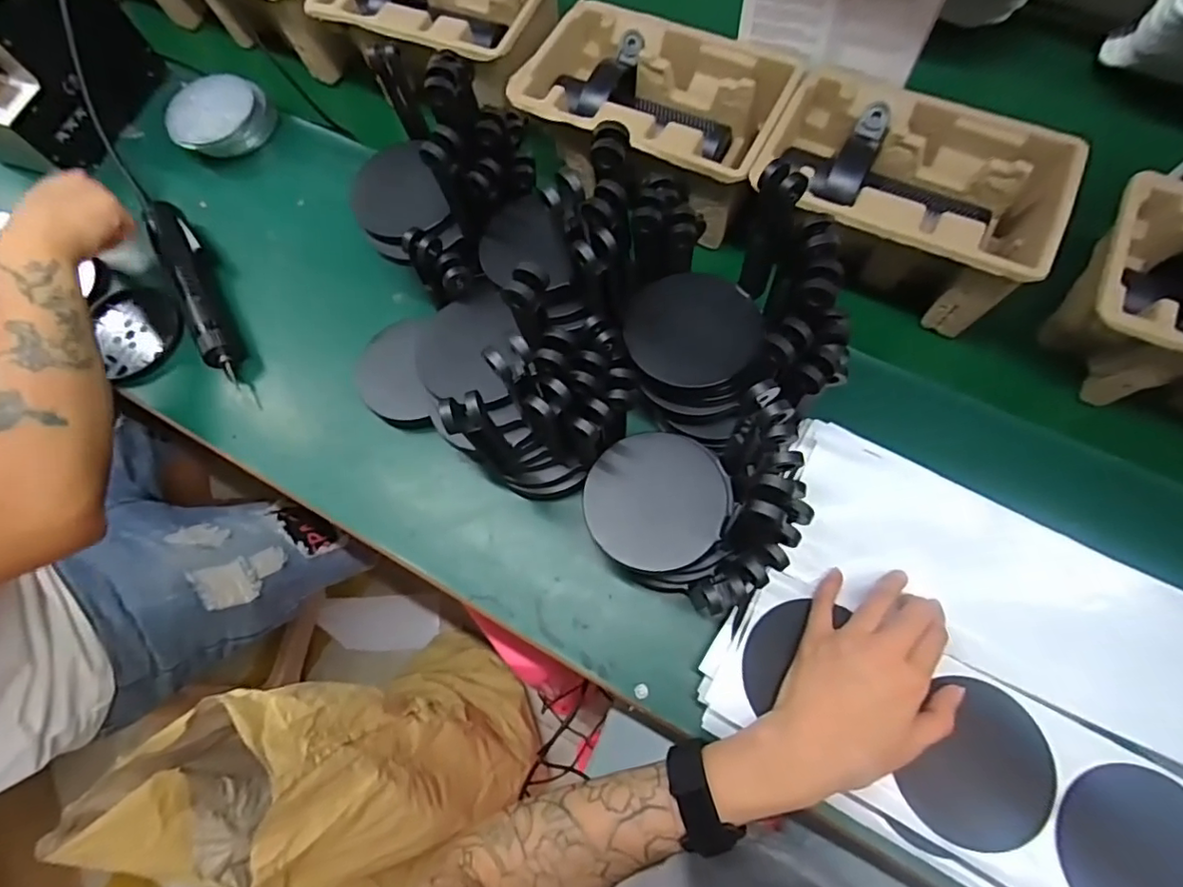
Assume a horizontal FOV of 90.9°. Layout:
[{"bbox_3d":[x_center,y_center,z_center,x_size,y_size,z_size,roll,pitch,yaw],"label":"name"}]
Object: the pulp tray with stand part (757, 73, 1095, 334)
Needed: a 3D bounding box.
[{"bbox_3d":[0.259,-0.206,0.497,0.223,0.094,0.156,27,72,13],"label":"pulp tray with stand part"}]

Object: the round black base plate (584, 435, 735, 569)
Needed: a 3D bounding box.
[{"bbox_3d":[0.046,0.038,0.412,0.099,0.012,0.097,-1,68,2],"label":"round black base plate"}]

